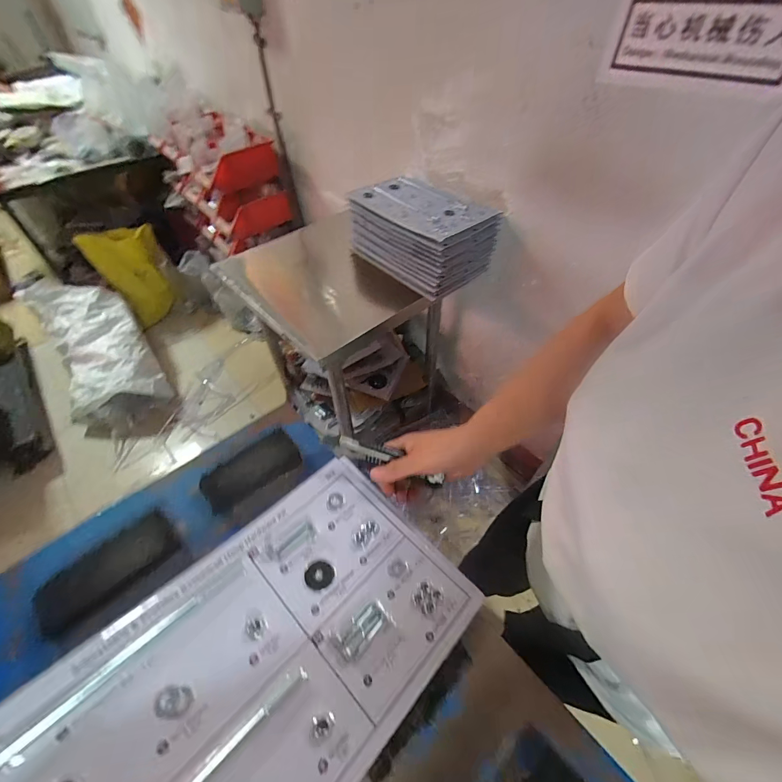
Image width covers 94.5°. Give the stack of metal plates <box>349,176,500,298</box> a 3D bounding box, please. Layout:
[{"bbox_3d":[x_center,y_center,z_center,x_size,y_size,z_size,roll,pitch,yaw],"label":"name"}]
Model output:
[{"bbox_3d":[0.086,-0.482,1.103,0.271,0.168,0.425,-30,55,-24],"label":"stack of metal plates"}]

